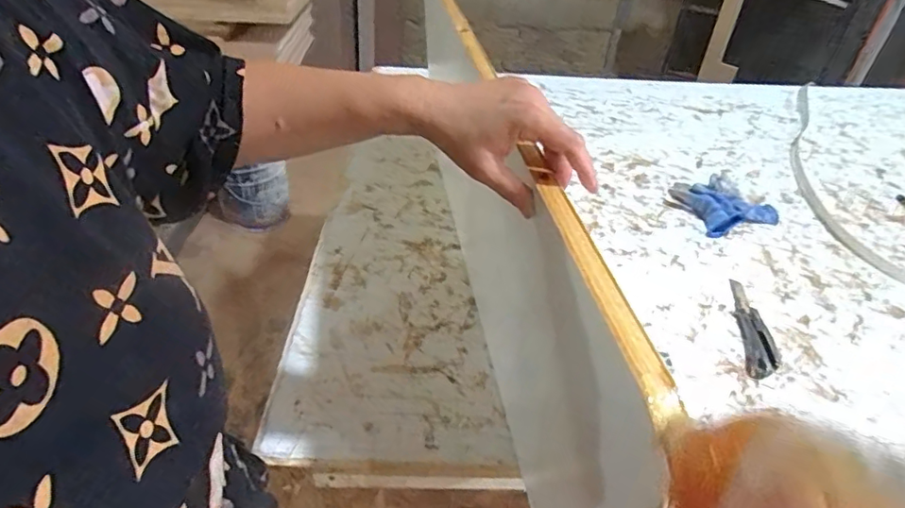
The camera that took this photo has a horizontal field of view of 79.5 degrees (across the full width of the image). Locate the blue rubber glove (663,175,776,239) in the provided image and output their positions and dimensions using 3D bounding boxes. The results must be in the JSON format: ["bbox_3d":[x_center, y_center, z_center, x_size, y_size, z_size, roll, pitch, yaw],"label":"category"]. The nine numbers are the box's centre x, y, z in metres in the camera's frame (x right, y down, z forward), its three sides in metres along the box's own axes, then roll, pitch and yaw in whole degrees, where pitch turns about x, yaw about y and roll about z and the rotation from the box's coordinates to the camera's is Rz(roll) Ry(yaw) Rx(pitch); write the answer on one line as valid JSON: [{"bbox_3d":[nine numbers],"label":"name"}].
[{"bbox_3d":[0.476,-0.097,0.965,0.151,0.050,0.154,-7,36,-20],"label":"blue rubber glove"}]

